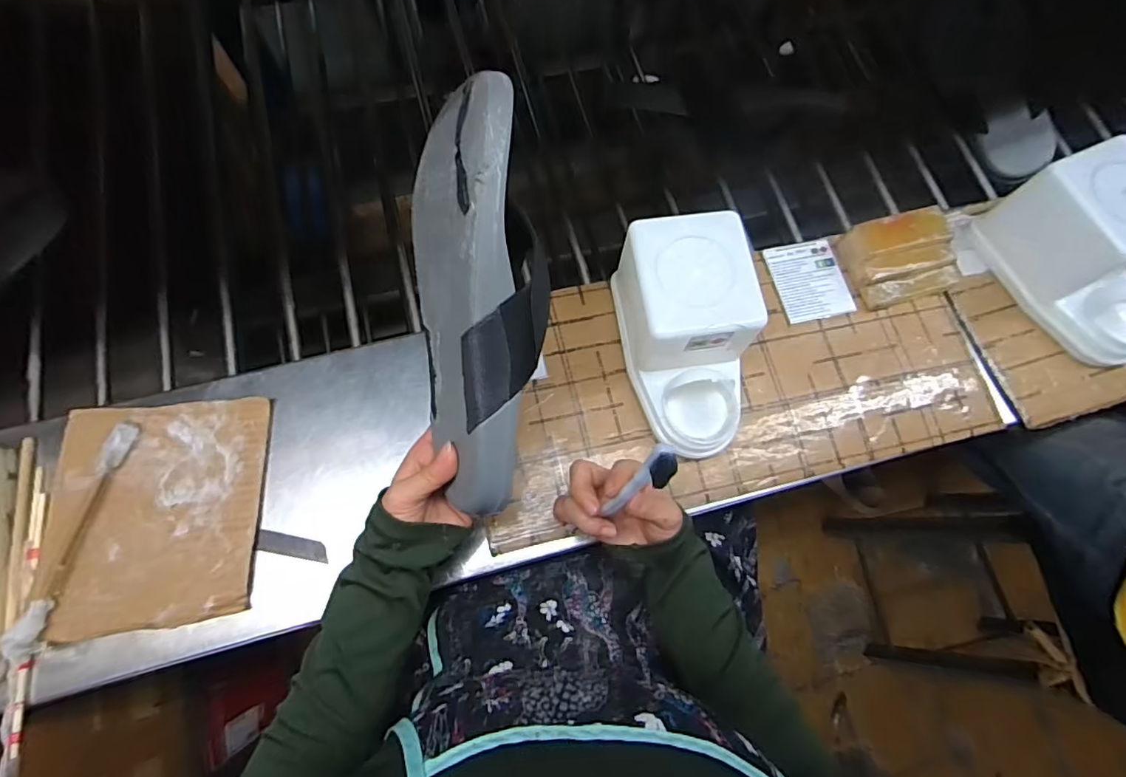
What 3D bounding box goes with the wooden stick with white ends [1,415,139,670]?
[{"bbox_3d":[-0.402,0.119,0.438,0.025,0.020,0.189,10,72,1],"label":"wooden stick with white ends"}]

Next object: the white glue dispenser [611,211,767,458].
[{"bbox_3d":[0.112,-0.041,0.466,0.105,0.105,0.188,-11,73,-6],"label":"white glue dispenser"}]

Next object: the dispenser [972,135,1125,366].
[{"bbox_3d":[0.510,-0.121,0.510,0.096,0.104,0.186,-18,74,-8],"label":"dispenser"}]

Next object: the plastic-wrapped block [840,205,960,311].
[{"bbox_3d":[0.345,-0.133,0.538,0.106,0.040,0.084,-17,74,-7],"label":"plastic-wrapped block"}]

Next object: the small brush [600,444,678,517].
[{"bbox_3d":[0.051,0.064,0.354,0.014,0.087,0.020,-23,70,-34],"label":"small brush"}]

